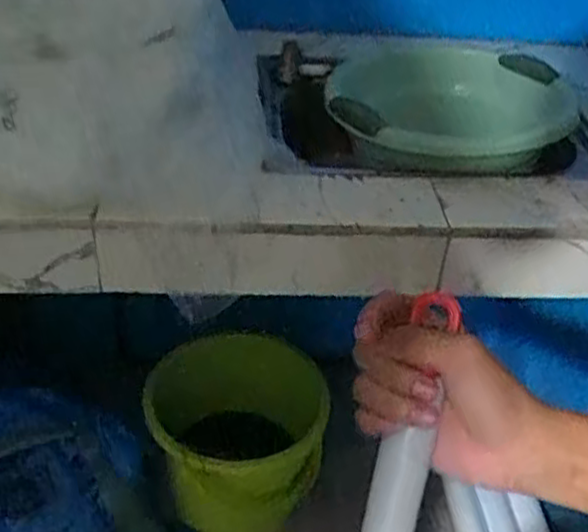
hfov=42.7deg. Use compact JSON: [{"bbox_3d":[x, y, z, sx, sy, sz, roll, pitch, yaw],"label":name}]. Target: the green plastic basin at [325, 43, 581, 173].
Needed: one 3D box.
[{"bbox_3d":[0.255,-0.232,1.118,0.370,0.089,0.370,3,37,-2],"label":"green plastic basin"}]

